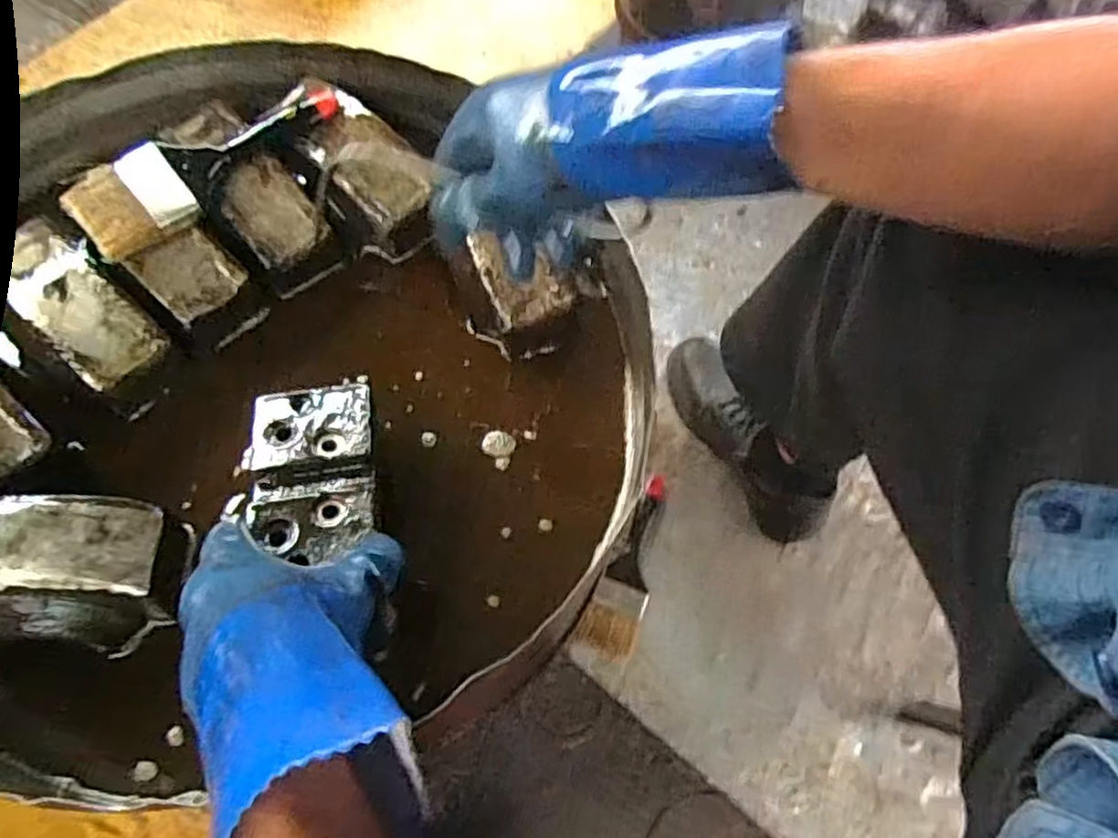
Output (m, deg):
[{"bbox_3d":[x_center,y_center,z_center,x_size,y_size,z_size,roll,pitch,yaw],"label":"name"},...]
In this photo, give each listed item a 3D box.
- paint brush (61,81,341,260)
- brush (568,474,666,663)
[{"bbox_3d":[-0.259,-0.195,0.544,0.206,0.028,0.069,-39,73,-18],"label":"paint brush"},{"bbox_3d":[0.088,0.160,0.804,0.061,0.030,0.211,25,66,9],"label":"brush"}]

